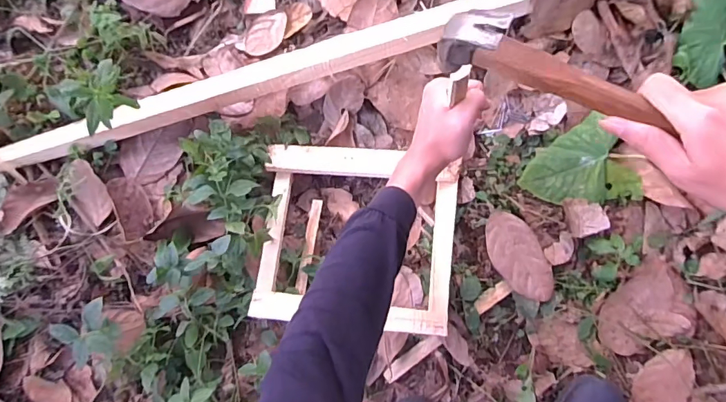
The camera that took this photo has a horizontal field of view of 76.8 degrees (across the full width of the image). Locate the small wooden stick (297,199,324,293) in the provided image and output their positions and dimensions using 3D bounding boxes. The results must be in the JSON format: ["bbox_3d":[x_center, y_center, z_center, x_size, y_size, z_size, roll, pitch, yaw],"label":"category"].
[{"bbox_3d":[-0.080,0.065,0.683,0.016,0.007,0.137,9,74,5],"label":"small wooden stick"}]

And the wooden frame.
[{"bbox_3d":[-0.007,0.048,0.651,0.275,0.033,0.251,5,73,4],"label":"wooden frame"}]

